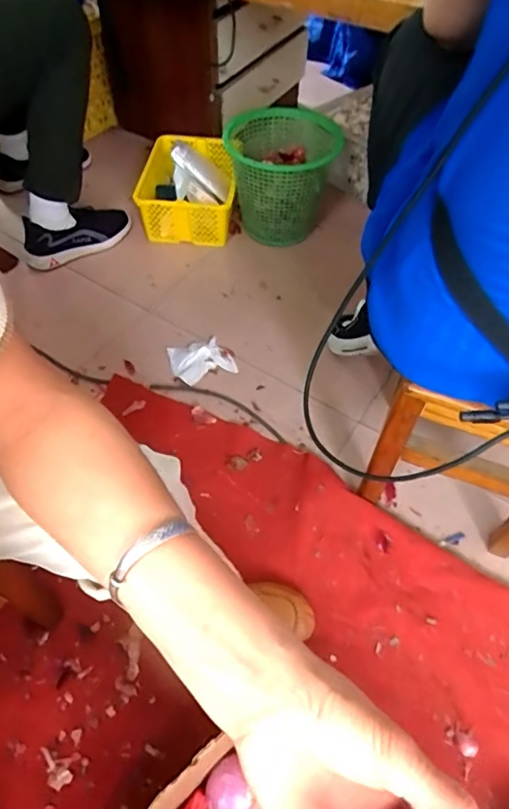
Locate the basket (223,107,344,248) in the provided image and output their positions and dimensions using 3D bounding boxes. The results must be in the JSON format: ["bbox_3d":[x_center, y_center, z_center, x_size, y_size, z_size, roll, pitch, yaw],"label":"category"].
[{"bbox_3d":[0.063,-0.504,1.186,0.241,0.214,0.253,0,54,-1],"label":"basket"}]

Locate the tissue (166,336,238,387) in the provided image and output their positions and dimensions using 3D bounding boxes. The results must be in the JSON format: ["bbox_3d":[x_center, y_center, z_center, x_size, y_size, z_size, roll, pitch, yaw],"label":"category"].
[{"bbox_3d":[-0.103,-0.086,0.997,0.110,0.015,0.096,-20,57,-15],"label":"tissue"}]

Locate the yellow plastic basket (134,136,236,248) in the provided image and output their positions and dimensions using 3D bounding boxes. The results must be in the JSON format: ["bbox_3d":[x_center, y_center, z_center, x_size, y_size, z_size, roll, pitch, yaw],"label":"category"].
[{"bbox_3d":[-0.155,-0.508,1.234,0.225,0.120,0.279,2,54,1],"label":"yellow plastic basket"}]

